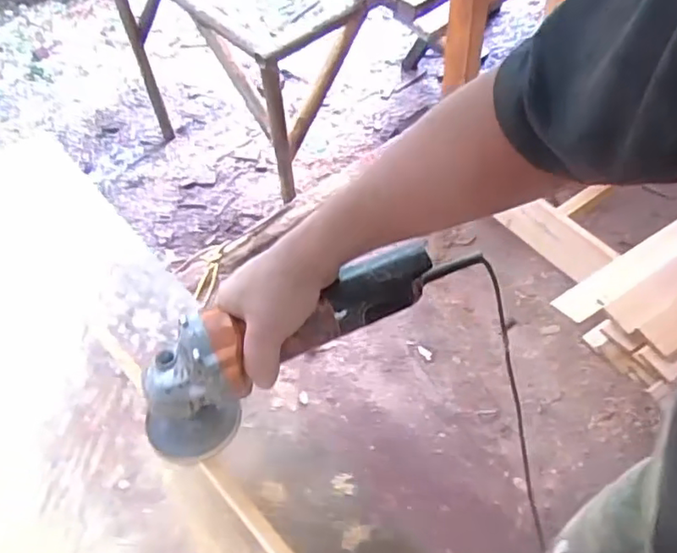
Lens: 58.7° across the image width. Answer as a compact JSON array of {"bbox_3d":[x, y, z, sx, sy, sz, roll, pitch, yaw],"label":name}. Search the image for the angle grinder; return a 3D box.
[{"bbox_3d":[-0.046,0.047,0.520,0.279,0.079,0.076,-28,57,-6],"label":"angle grinder"}]

